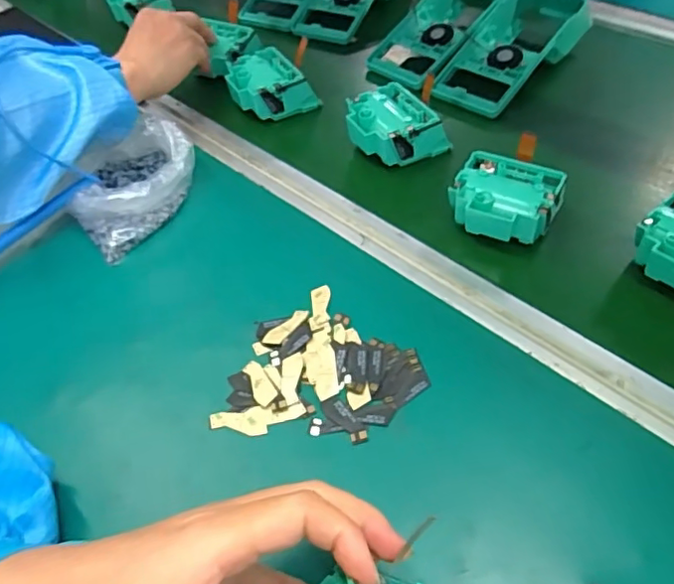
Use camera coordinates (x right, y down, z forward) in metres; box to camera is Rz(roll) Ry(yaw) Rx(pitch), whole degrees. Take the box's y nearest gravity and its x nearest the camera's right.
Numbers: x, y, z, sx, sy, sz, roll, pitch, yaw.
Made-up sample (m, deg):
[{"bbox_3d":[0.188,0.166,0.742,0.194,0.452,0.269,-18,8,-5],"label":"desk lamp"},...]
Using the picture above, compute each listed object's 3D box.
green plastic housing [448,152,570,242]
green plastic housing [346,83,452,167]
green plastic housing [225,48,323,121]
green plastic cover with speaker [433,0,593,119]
[{"bbox_3d":[0.130,-0.069,0.449,0.075,0.036,0.064,22,57,22],"label":"green plastic housing"},{"bbox_3d":[0.048,-0.150,0.529,0.071,0.034,0.075,-29,54,-17],"label":"green plastic housing"},{"bbox_3d":[-0.073,-0.207,0.594,0.068,0.042,0.080,-35,56,-21],"label":"green plastic housing"},{"bbox_3d":[0.181,-0.257,0.600,0.081,0.040,0.190,34,62,28],"label":"green plastic cover with speaker"}]

